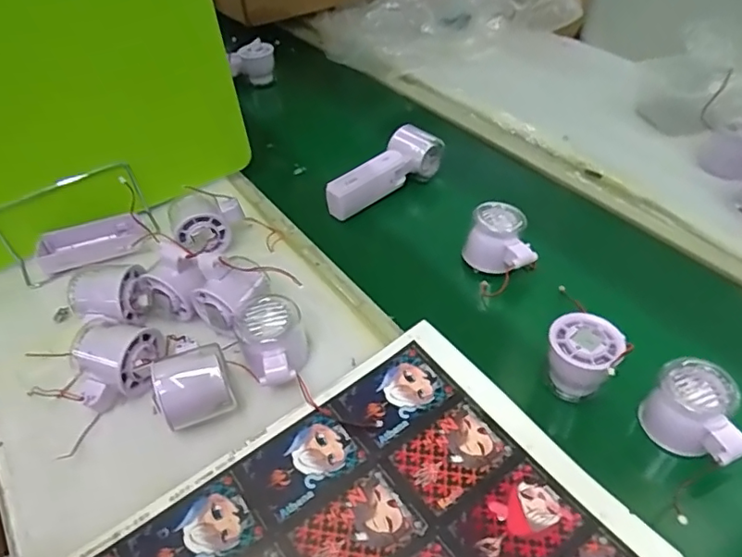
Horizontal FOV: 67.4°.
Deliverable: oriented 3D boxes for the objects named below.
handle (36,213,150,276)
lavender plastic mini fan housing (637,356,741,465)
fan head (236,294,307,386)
[{"bbox_3d":[-0.311,-0.036,0.618,0.115,0.031,0.055,-12,45,-9],"label":"handle"},{"bbox_3d":[0.255,0.105,0.430,0.048,0.058,0.072,-32,51,-27],"label":"lavender plastic mini fan housing"},{"bbox_3d":[-0.083,0.056,0.484,0.057,0.053,0.075,-20,47,-17],"label":"fan head"}]

